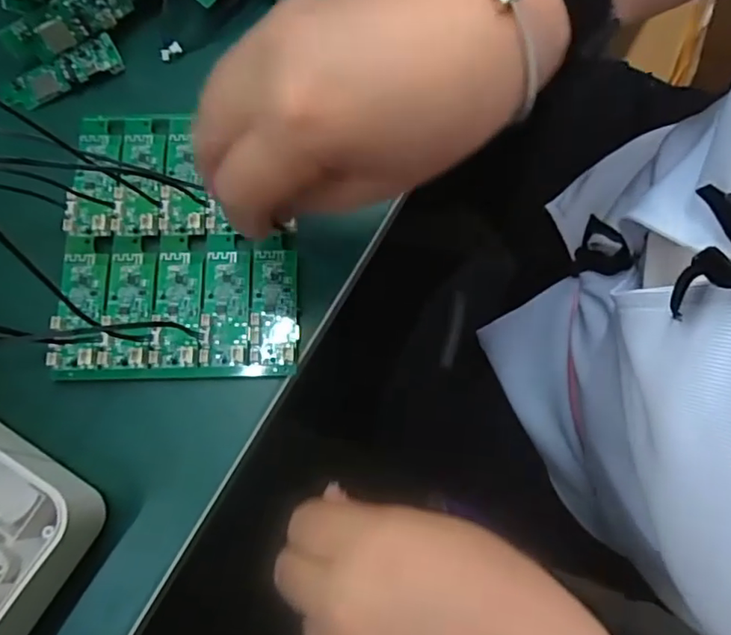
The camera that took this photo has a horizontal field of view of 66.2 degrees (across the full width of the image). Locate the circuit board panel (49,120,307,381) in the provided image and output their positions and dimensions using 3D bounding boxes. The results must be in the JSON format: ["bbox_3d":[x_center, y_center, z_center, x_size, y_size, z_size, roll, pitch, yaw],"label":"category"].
[{"bbox_3d":[-0.096,-0.043,0.290,0.118,0.015,0.145,-2,74,0],"label":"circuit board panel"}]

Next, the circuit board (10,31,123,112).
[{"bbox_3d":[-0.172,-0.139,0.320,0.065,0.008,0.021,-29,76,-7],"label":"circuit board"}]

